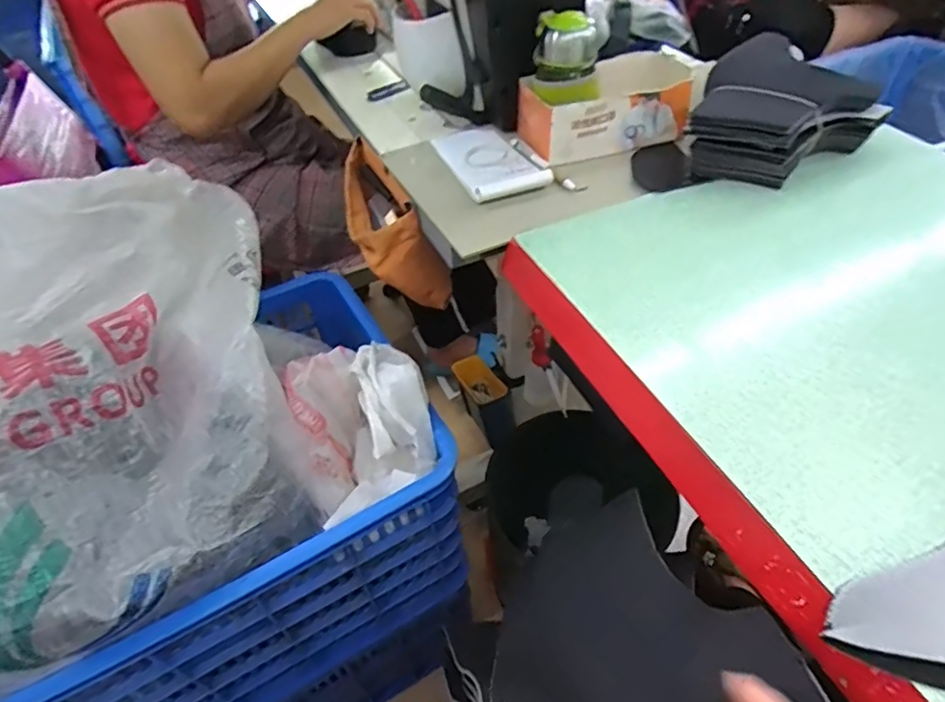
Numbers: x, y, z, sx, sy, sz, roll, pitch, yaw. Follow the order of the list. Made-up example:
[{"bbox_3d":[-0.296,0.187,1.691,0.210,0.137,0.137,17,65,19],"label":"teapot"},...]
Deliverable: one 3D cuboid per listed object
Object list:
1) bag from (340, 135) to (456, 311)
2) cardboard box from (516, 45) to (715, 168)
[{"bbox_3d":[-0.115,-0.176,0.779,0.106,0.145,0.205,-16,49,-11],"label":"bag"},{"bbox_3d":[0.158,-0.303,0.702,0.185,0.076,0.116,-20,50,-14],"label":"cardboard box"}]

